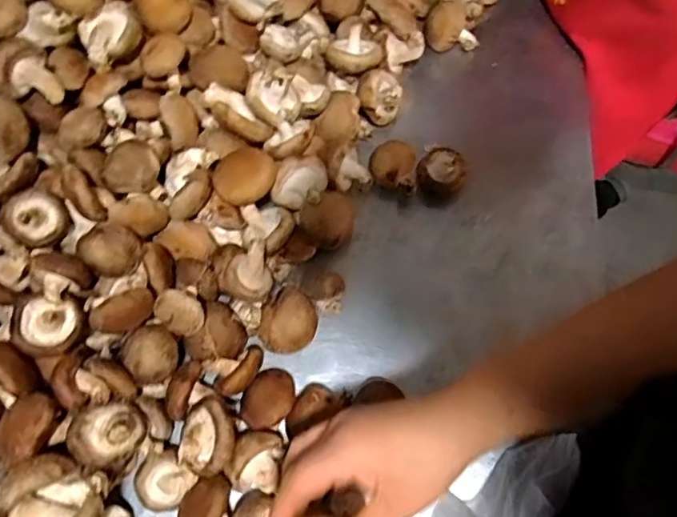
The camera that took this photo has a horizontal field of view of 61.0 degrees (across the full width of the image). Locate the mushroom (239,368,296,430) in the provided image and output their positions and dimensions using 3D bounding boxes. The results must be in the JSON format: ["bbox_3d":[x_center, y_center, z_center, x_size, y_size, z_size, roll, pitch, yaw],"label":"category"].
[{"bbox_3d":[-0.054,0.113,0.459,0.039,0.035,0.050,26,69,9],"label":"mushroom"}]

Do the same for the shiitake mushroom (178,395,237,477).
[{"bbox_3d":[-0.095,0.127,0.422,0.041,0.024,0.057,-10,67,-5],"label":"shiitake mushroom"}]

